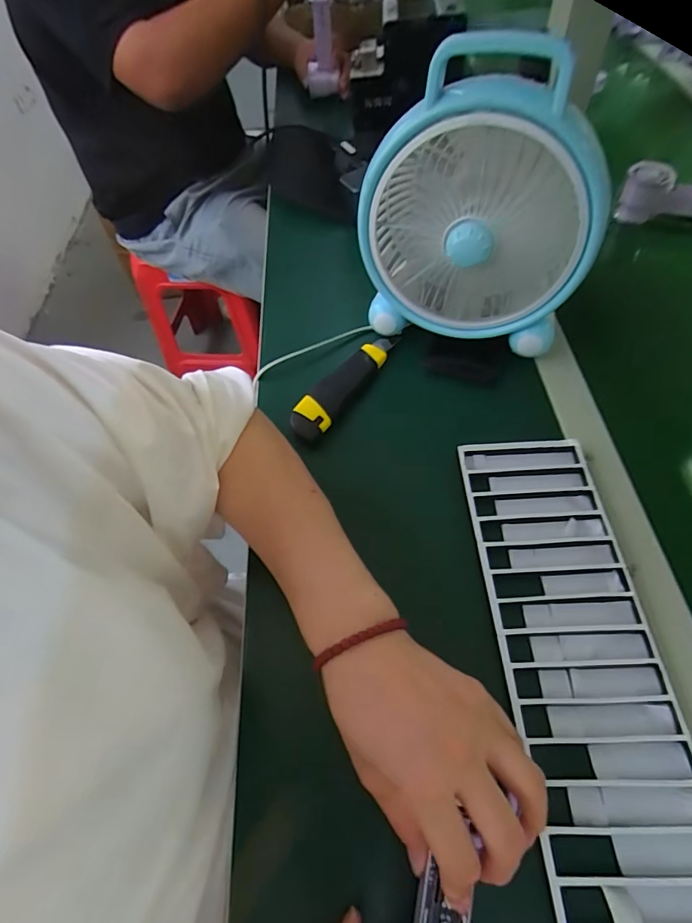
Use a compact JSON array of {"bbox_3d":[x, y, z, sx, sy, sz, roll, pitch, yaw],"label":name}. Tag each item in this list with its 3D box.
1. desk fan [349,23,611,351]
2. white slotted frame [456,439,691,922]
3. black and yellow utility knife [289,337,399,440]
[{"bbox_3d":[0.118,-0.219,0.440,0.204,0.243,0.100,19,61,16],"label":"desk fan"},{"bbox_3d":[0.168,0.133,0.351,0.106,0.009,0.348,-5,57,2],"label":"white slotted frame"},{"bbox_3d":[-0.004,-0.086,0.502,0.042,0.022,0.156,27,63,20],"label":"black and yellow utility knife"}]

